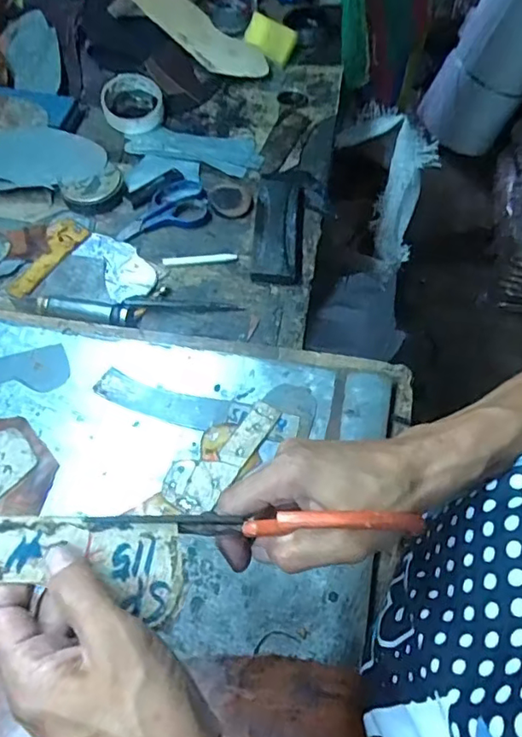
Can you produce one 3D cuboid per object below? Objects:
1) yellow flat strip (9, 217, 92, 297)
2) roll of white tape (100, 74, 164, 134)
[{"bbox_3d":[-0.250,-0.130,0.663,0.049,0.010,0.119,26,63,15],"label":"yellow flat strip"},{"bbox_3d":[-0.185,-0.384,0.815,0.086,0.028,0.105,-11,62,-11],"label":"roll of white tape"}]

